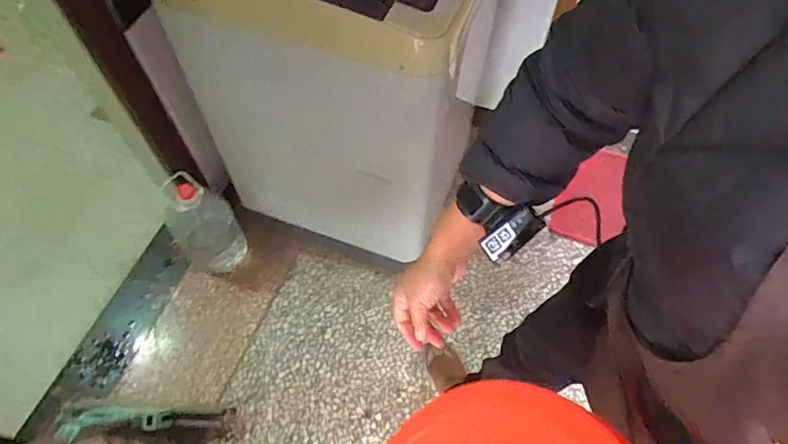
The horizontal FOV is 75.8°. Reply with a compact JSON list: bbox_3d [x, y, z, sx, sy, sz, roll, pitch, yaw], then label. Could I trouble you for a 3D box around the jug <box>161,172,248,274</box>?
[{"bbox_3d":[-0.519,0.011,1.382,0.167,0.326,0.159,0,56,1],"label":"jug"}]

